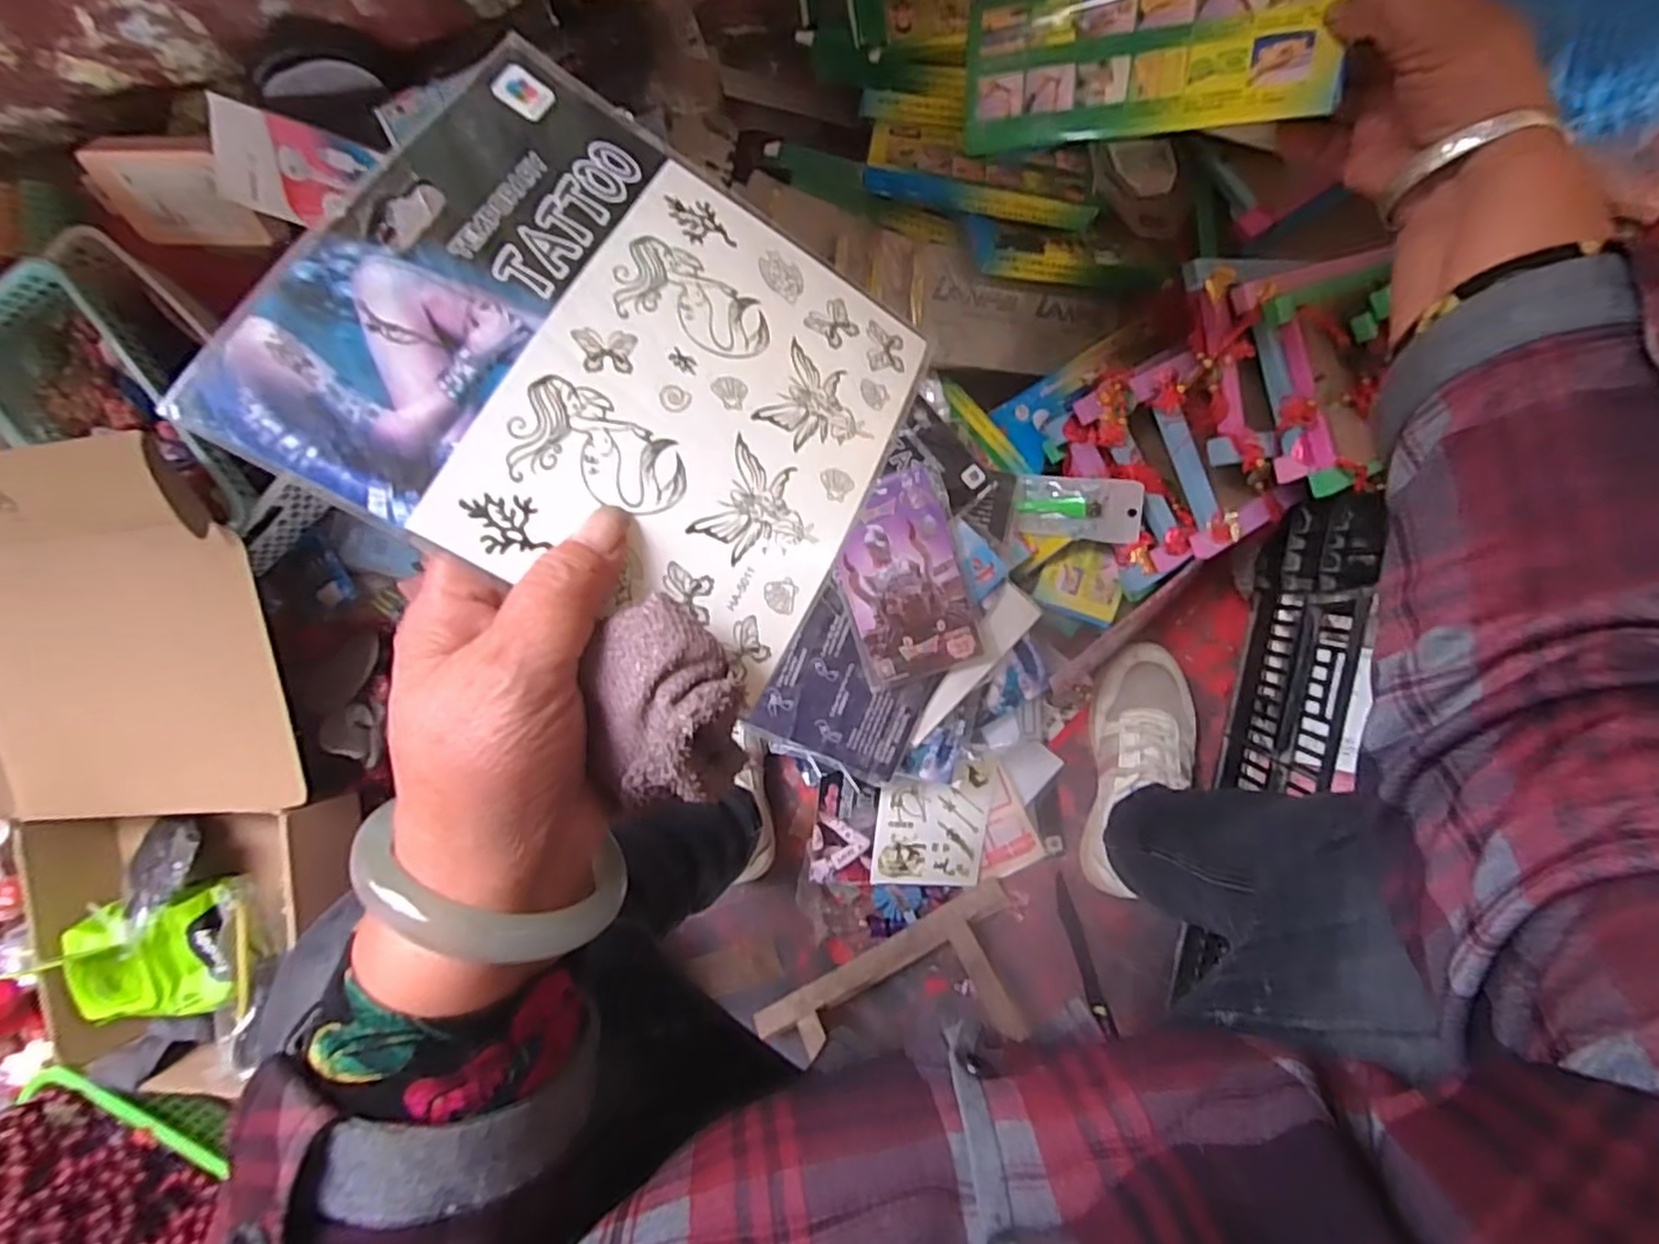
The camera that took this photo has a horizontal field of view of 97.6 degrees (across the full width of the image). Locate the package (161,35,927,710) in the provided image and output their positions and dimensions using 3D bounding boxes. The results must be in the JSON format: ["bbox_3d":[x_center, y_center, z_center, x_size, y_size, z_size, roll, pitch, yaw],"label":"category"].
[{"bbox_3d":[-0.063,-0.081,0.230,0.166,0.008,0.158,30,69,-15],"label":"package"}]

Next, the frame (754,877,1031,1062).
[{"bbox_3d":[0.065,0.363,0.699,0.272,0.021,0.105,-32,56,6],"label":"frame"}]

